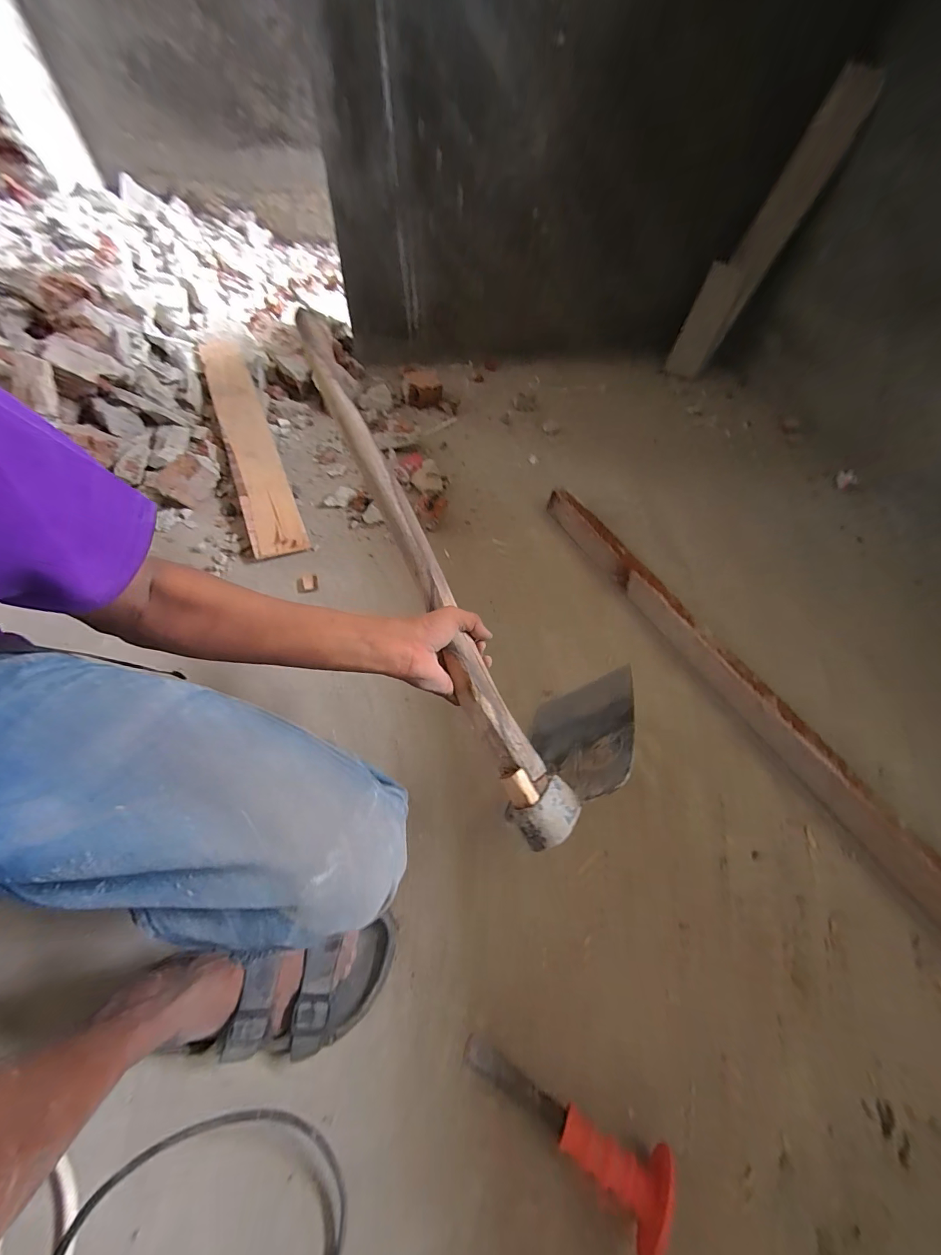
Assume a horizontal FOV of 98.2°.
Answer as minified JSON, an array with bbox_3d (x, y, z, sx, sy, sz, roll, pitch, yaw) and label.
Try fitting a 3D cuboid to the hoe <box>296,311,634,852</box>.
[{"bbox_3d":[-0.050,-0.094,0.542,0.223,0.204,0.663,-32,82,-21],"label":"hoe"}]

